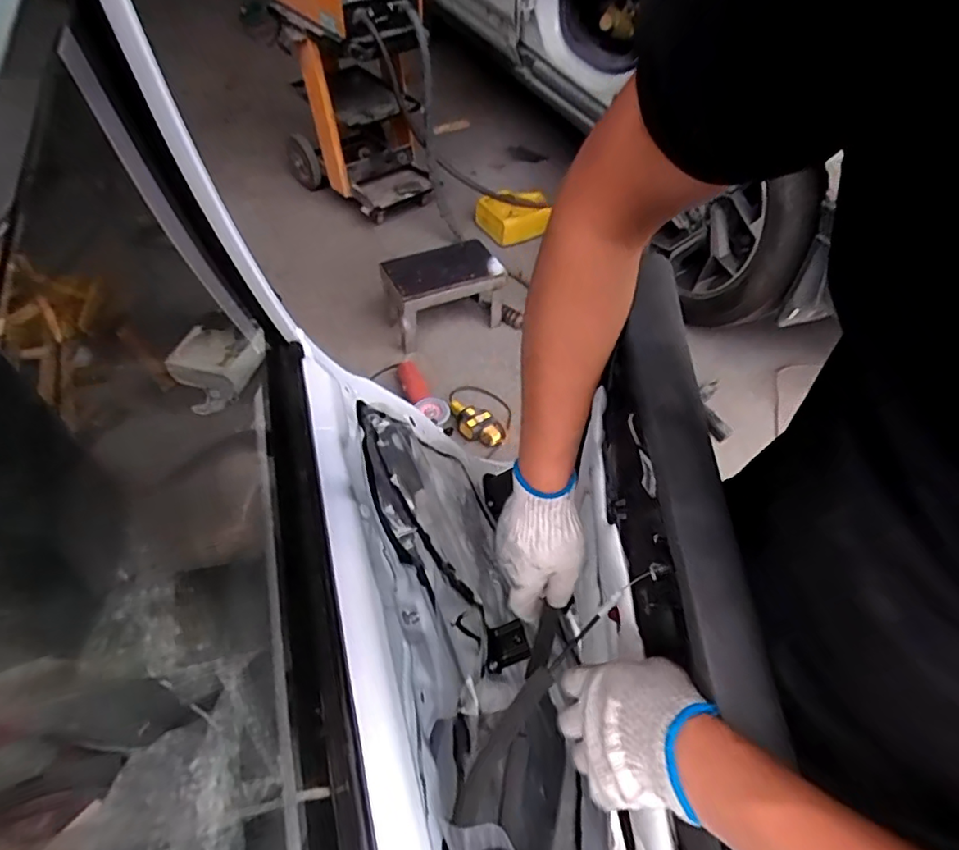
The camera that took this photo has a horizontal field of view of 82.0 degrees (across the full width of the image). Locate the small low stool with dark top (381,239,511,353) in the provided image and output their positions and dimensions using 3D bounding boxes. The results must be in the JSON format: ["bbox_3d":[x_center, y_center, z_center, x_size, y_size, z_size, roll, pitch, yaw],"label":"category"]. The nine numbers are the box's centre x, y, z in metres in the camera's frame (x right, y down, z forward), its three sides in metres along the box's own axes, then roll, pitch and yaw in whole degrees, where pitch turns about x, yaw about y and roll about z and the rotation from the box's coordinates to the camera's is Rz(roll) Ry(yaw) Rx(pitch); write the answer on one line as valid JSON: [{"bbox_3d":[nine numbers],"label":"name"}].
[{"bbox_3d":[-0.105,-0.397,1.658,0.325,0.205,0.176,-19,56,-19],"label":"small low stool with dark top"}]

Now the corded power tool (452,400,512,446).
[{"bbox_3d":[-0.008,-0.007,1.484,0.104,0.040,0.180,-34,61,-27],"label":"corded power tool"}]

